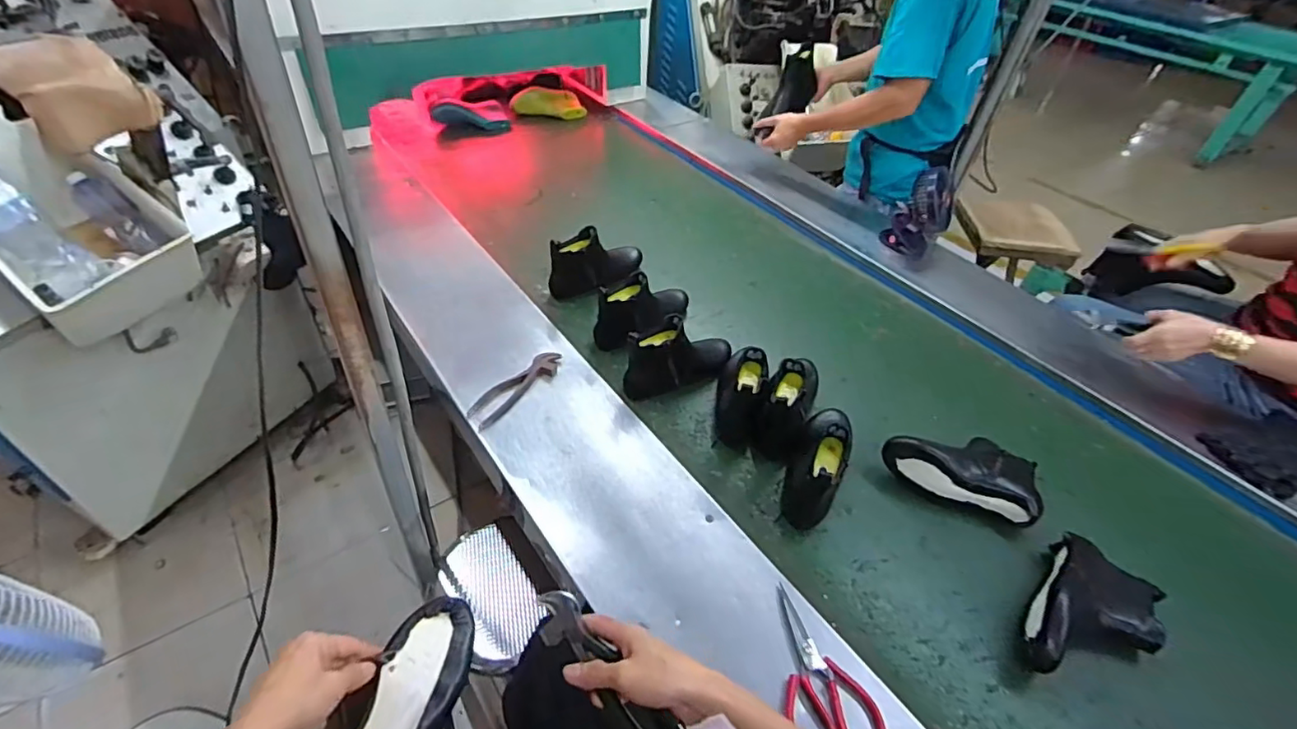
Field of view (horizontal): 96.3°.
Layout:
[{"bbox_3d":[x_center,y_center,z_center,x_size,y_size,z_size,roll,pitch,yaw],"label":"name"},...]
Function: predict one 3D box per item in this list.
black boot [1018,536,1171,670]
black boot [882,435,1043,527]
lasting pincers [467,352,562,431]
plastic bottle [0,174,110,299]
[{"bbox_3d":[0.578,0.332,0.750,0.143,0.057,0.212,30,48,23],"label":"black boot"},{"bbox_3d":[0.492,0.152,0.912,0.231,0.091,0.130,19,44,13],"label":"black boot"},{"bbox_3d":[-0.216,0.036,0.970,0.054,0.013,0.201,29,47,23],"label":"lasting pincers"},{"bbox_3d":[-1.107,-0.253,0.998,0.073,0.302,0.097,-13,34,32],"label":"plastic bottle"}]

